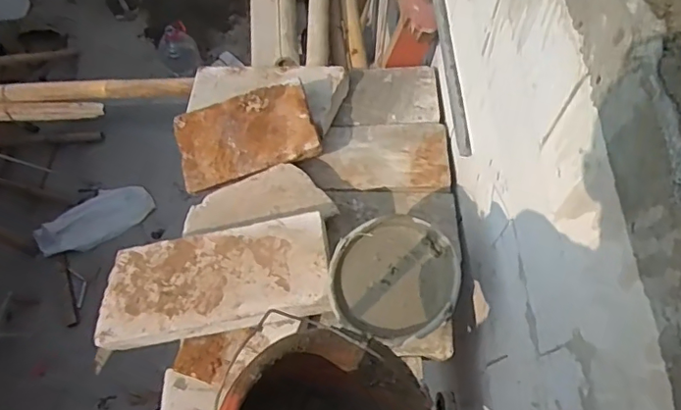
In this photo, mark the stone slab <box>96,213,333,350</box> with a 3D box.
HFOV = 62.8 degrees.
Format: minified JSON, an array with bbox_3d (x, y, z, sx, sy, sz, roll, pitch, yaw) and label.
[{"bbox_3d":[-0.260,0.157,1.160,0.476,0.060,0.219,-11,65,7],"label":"stone slab"}]

